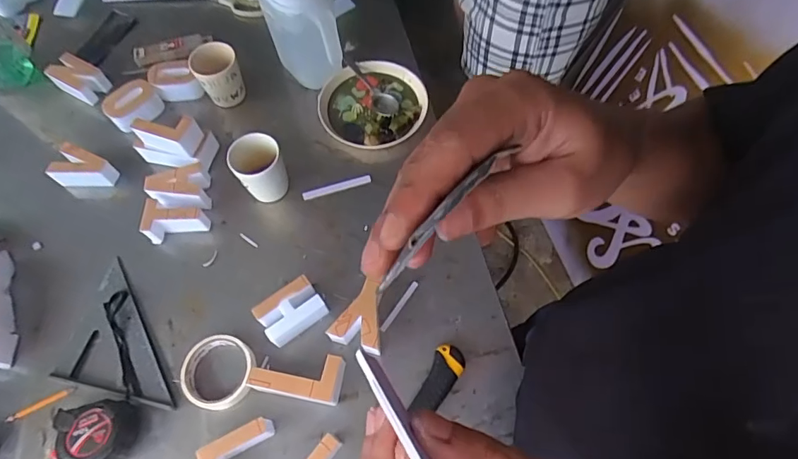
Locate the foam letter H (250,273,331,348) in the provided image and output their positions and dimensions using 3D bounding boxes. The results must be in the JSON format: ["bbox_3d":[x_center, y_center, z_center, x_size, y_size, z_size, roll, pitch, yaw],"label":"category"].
[{"bbox_3d":[-0.144,0.112,0.643,0.084,0.044,0.062,-36,68,-15],"label":"foam letter H"}]

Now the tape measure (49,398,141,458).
[{"bbox_3d":[-0.375,0.251,0.584,0.094,0.040,0.083,4,64,4],"label":"tape measure"}]

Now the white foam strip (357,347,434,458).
[{"bbox_3d":[0.005,0.074,0.167,0.008,0.012,0.078,-29,49,-12],"label":"white foam strip"}]

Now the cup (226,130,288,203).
[{"bbox_3d":[-0.204,-0.086,0.707,0.073,0.099,0.065,-33,67,-14],"label":"cup"}]

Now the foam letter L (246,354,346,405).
[{"bbox_3d":[-0.127,0.186,0.604,0.113,0.046,0.055,8,65,3],"label":"foam letter L"}]

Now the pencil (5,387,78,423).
[{"bbox_3d":[-0.463,0.225,0.613,0.088,0.009,0.011,-23,64,-9],"label":"pencil"}]

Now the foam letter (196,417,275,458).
[{"bbox_3d":[-0.188,0.266,0.566,0.086,0.047,0.048,-26,66,-11],"label":"foam letter"}]

